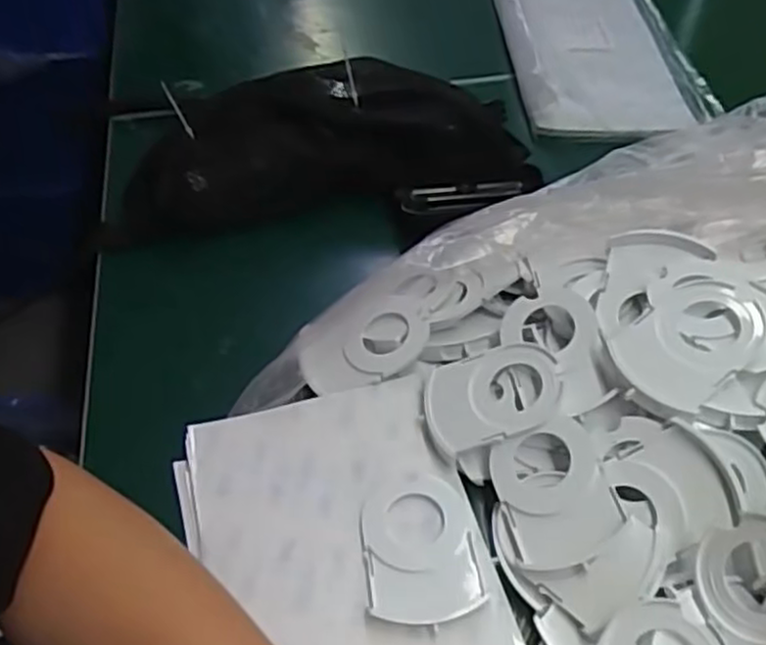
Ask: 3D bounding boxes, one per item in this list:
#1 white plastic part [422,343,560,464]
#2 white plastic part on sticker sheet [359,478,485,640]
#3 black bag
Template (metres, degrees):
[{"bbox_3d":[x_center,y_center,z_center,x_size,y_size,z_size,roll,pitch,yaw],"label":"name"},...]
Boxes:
[{"bbox_3d":[0.061,0.041,0.421,0.075,0.006,0.056,-16,53,18],"label":"white plastic part"},{"bbox_3d":[0.019,0.113,0.378,0.056,0.010,0.079,-4,47,-3],"label":"white plastic part on sticker sheet"},{"bbox_3d":[-0.050,-0.134,0.591,0.330,0.072,0.133,-4,47,-3],"label":"black bag"}]

